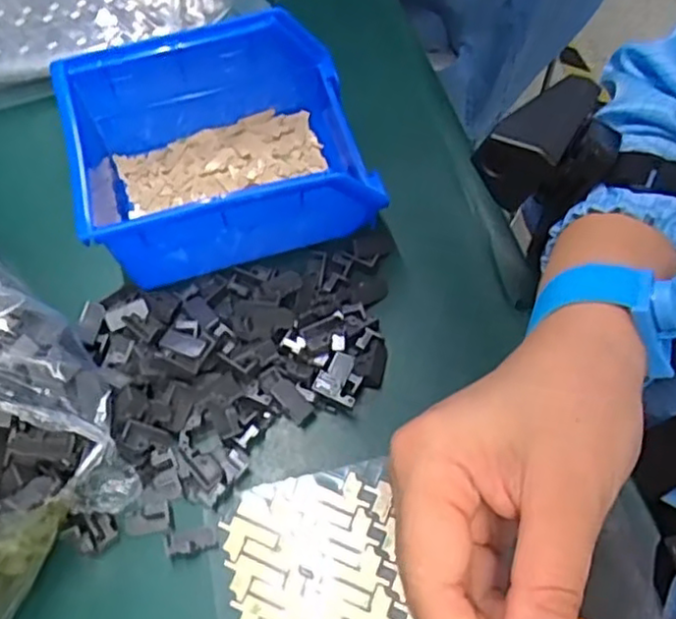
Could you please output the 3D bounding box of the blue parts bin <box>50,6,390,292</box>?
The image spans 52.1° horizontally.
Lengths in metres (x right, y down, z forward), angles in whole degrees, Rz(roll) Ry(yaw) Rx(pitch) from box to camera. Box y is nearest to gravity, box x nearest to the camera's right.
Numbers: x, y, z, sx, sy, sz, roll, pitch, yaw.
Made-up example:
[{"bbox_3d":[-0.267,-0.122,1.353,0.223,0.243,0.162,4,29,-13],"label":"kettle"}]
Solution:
[{"bbox_3d":[-0.059,-0.079,0.347,0.139,0.062,0.106,-14,65,-5],"label":"blue parts bin"}]

